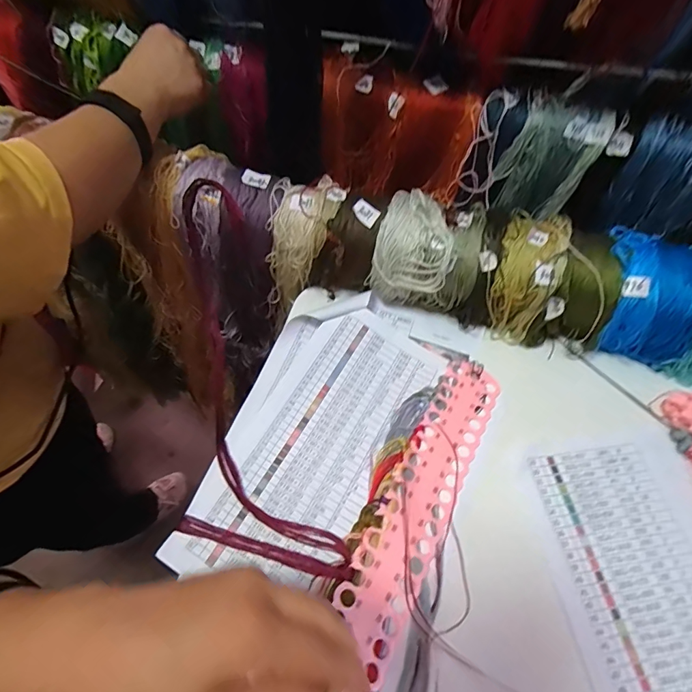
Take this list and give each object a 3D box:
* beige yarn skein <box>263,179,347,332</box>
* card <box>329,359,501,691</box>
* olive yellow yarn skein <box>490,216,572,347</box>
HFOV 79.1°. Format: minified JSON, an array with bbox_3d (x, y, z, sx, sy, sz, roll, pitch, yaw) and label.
[{"bbox_3d":[-0.061,-0.099,0.502,0.079,0.195,0.070,38,42,18],"label":"beige yarn skein"},{"bbox_3d":[0.068,0.130,0.369,0.057,0.004,0.289,30,60,8],"label":"card"},{"bbox_3d":[0.185,-0.072,0.448,0.067,0.140,0.060,15,17,6],"label":"olive yellow yarn skein"}]

